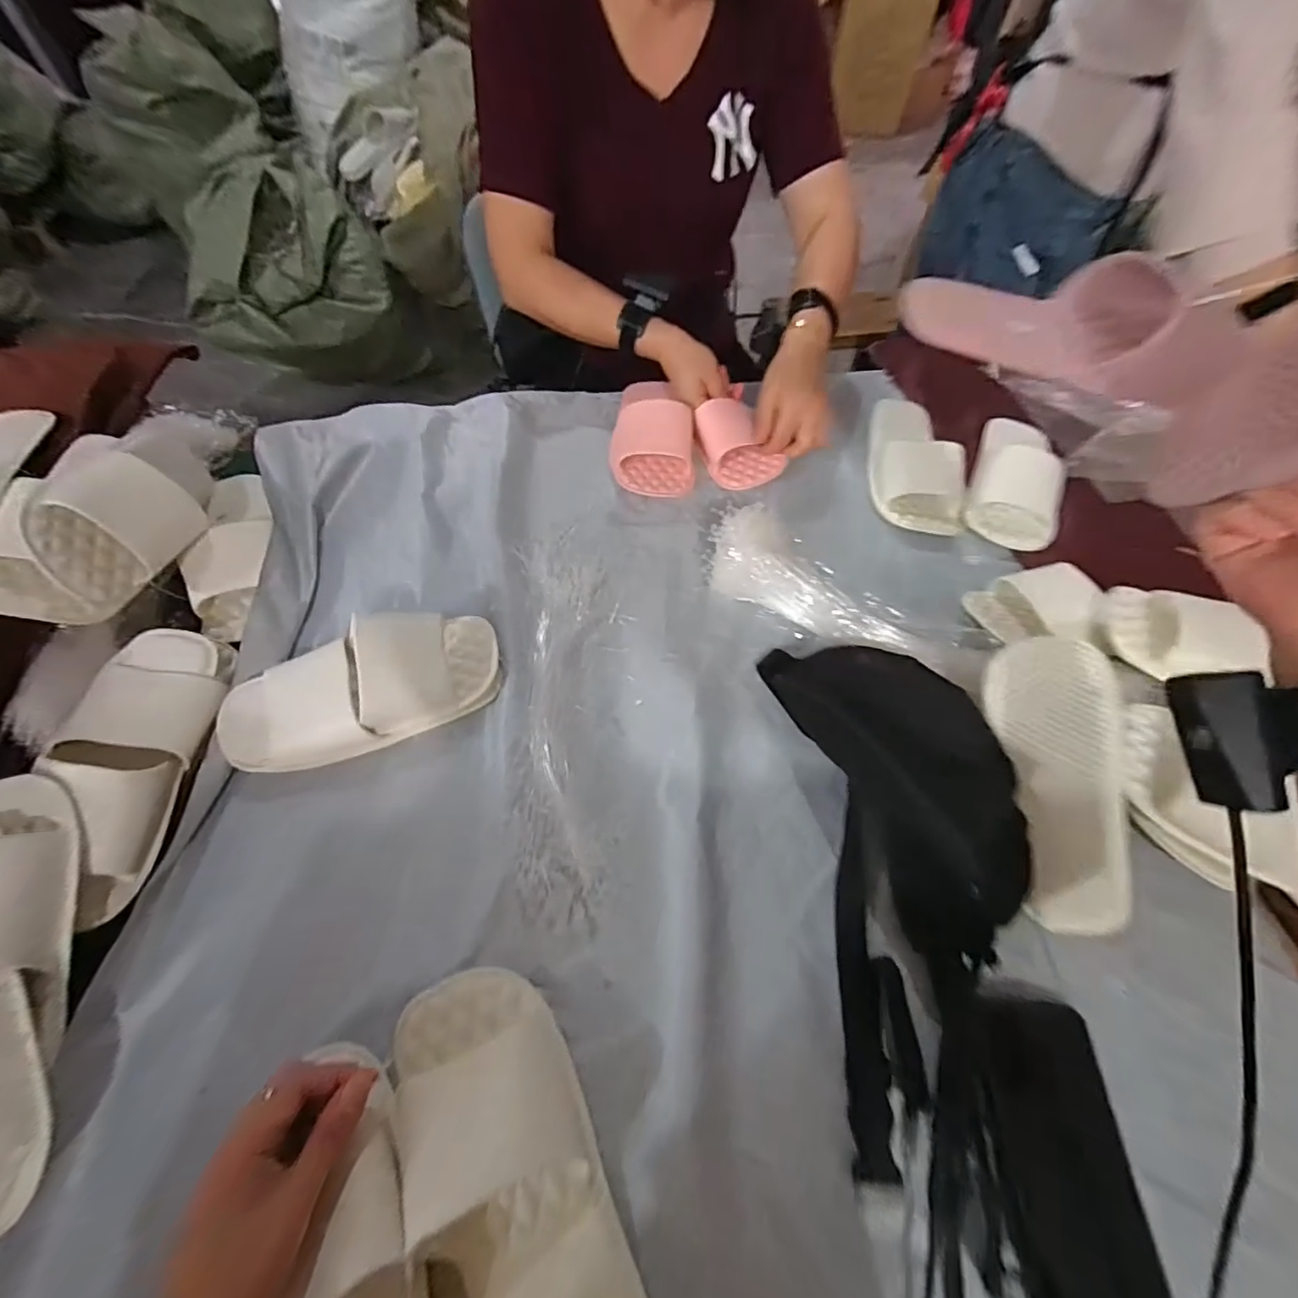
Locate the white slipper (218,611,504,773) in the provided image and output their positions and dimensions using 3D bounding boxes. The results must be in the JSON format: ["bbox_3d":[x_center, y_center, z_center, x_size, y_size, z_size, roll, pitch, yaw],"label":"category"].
[{"bbox_3d":[-0.249,0.035,0.479,0.231,0.071,0.094,-19,61,-11],"label":"white slipper"}]

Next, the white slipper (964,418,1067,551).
[{"bbox_3d":[0.451,-0.219,0.663,0.103,0.059,0.210,22,62,13],"label":"white slipper"}]

